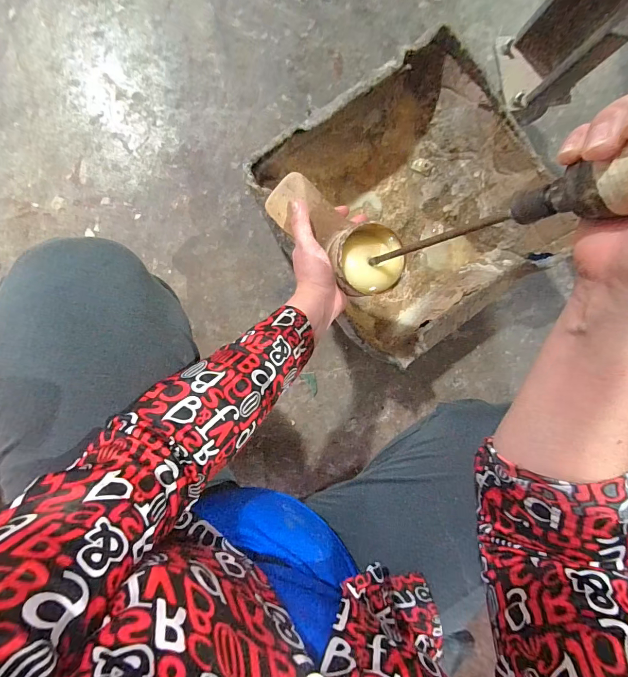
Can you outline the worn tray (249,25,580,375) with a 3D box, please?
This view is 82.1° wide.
[{"bbox_3d":[0.142,-0.188,0.570,0.354,0.136,0.371,-36,95,-3],"label":"worn tray"}]

